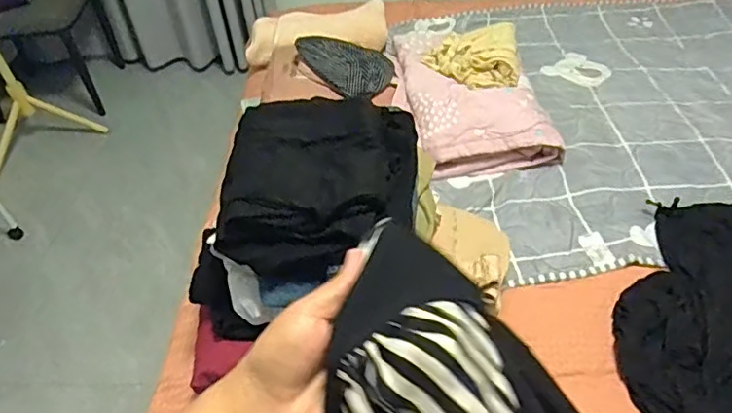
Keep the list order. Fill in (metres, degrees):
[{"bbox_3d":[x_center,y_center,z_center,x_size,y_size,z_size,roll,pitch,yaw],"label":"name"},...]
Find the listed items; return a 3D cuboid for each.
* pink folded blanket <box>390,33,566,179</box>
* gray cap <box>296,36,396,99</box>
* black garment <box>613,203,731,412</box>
[{"bbox_3d":[0.216,-0.248,1.347,0.313,0.114,0.450,-12,46,-7],"label":"pink folded blanket"},{"bbox_3d":[-0.055,-0.327,1.306,0.220,0.067,0.166,23,52,24],"label":"gray cap"},{"bbox_3d":[0.563,0.184,0.919,0.296,0.081,0.561,10,47,13],"label":"black garment"}]

